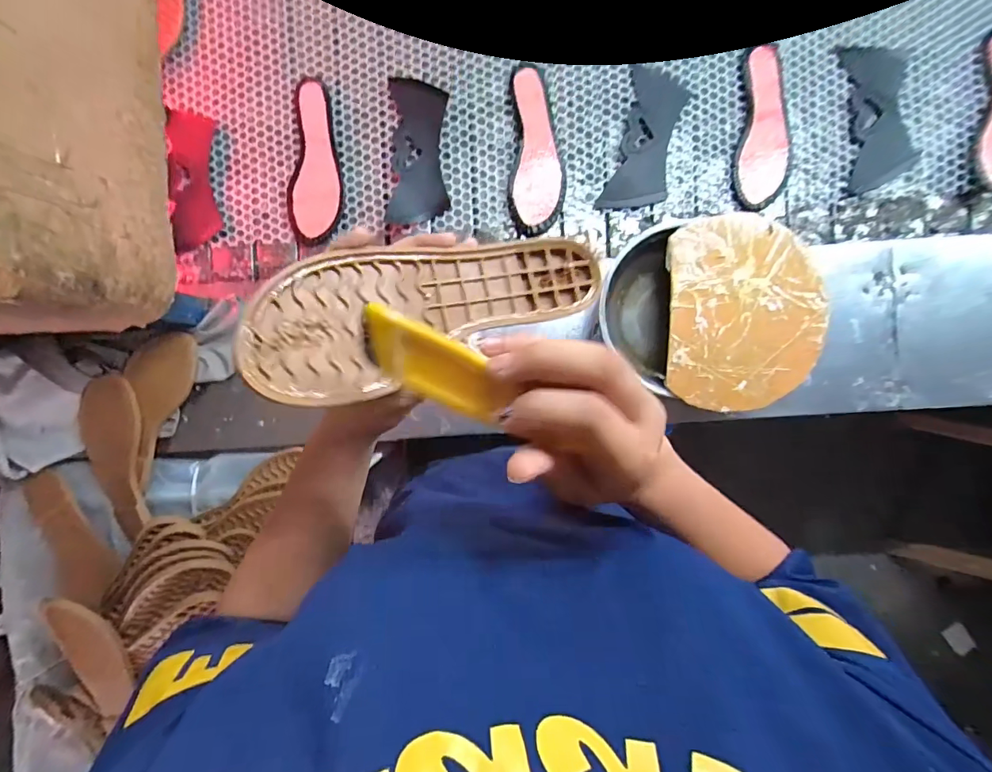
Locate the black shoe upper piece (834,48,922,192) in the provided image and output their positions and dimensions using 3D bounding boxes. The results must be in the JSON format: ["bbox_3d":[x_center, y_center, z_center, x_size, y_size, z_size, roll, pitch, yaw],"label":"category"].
[{"bbox_3d":[0.572,-0.402,0.667,0.095,0.010,0.207,-6,89,0],"label":"black shoe upper piece"}]

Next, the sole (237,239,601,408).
[{"bbox_3d":[-0.032,-0.053,0.289,0.233,0.022,0.083,-19,89,-24],"label":"sole"}]

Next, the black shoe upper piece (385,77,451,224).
[{"bbox_3d":[-0.114,-0.348,0.665,0.085,0.009,0.212,2,90,0],"label":"black shoe upper piece"}]

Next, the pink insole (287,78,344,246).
[{"bbox_3d":[-0.264,-0.329,0.667,0.078,0.019,0.232,6,90,0],"label":"pink insole"}]

